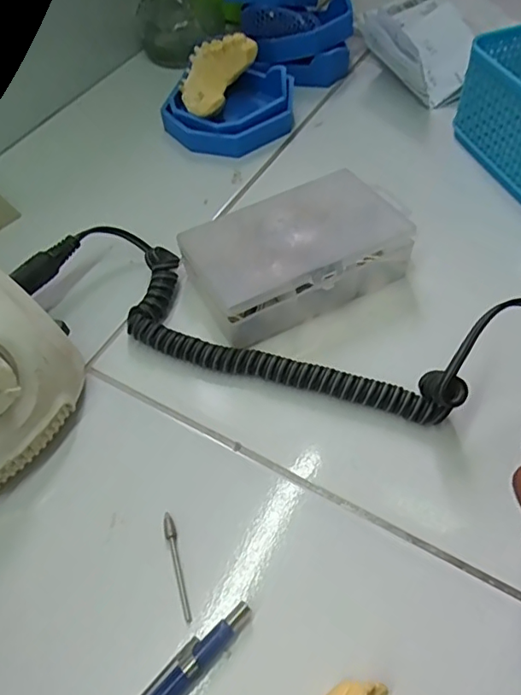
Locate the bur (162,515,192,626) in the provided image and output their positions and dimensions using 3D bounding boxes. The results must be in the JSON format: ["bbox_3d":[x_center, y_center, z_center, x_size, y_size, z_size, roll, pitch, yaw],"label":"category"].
[{"bbox_3d":[-0.036,0.093,0.230,0.005,0.005,0.045,-14,56,-6],"label":"bur"}]

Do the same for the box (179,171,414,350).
[{"bbox_3d":[0.020,-0.053,0.309,0.119,0.036,0.071,-23,57,-12],"label":"box"}]

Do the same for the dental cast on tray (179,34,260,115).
[{"bbox_3d":[-0.038,-0.201,0.392,0.050,0.033,0.058,30,63,22],"label":"dental cast on tray"}]

